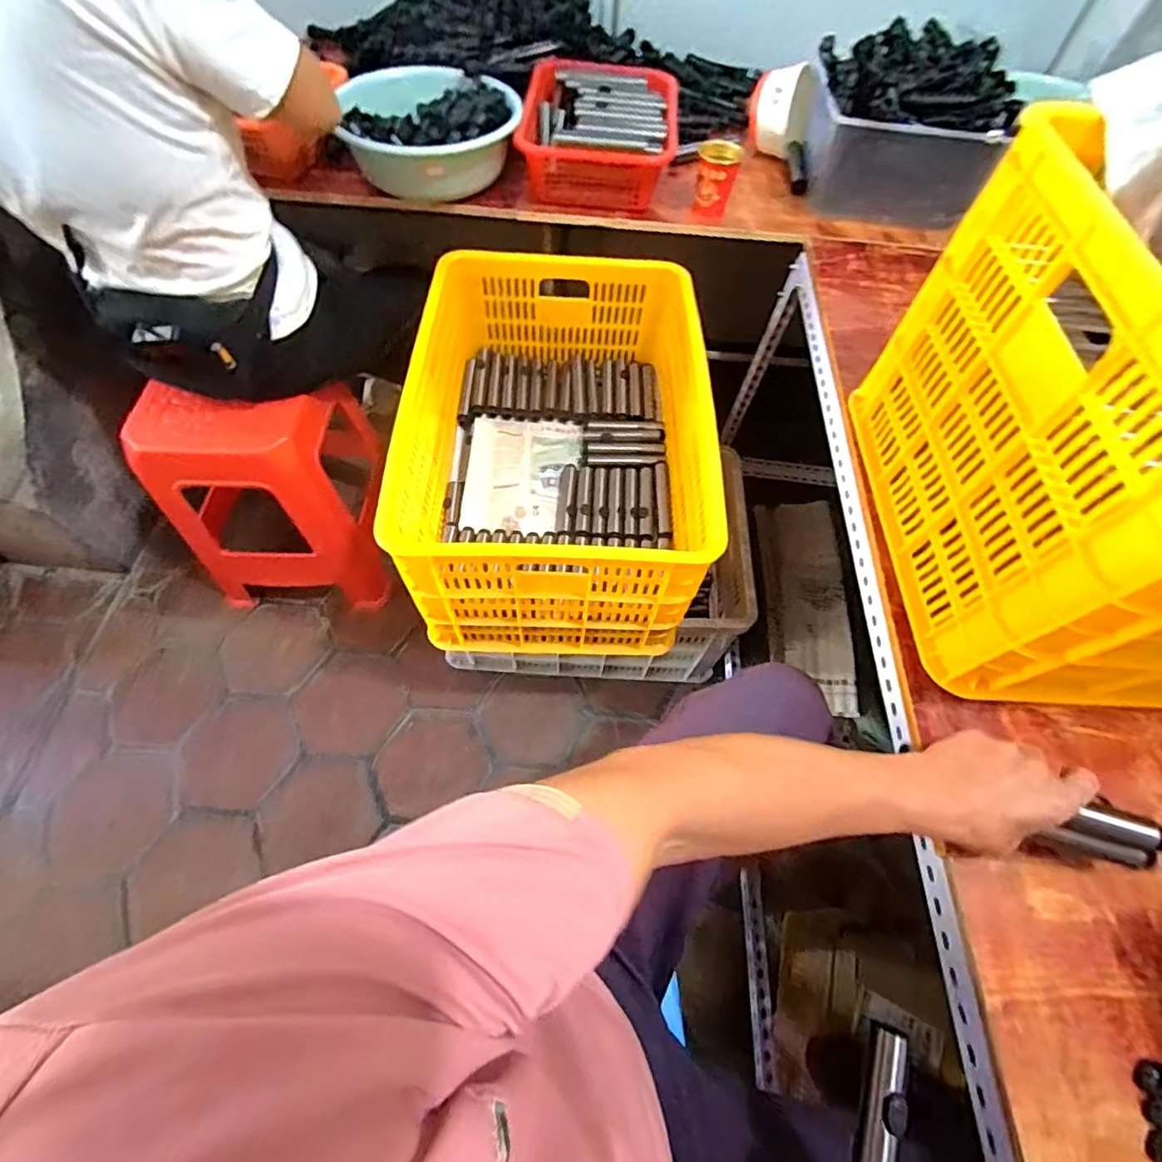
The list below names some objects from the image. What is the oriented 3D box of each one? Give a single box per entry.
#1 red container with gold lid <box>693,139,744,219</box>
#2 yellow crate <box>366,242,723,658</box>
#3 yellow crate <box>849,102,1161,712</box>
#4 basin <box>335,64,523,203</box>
[{"bbox_3d":[0.219,-0.651,0.887,0.068,0.087,0.065,10,61,2],"label":"red container with gold lid"},{"bbox_3d":[-0.041,-0.222,0.912,0.422,0.303,0.598,1,61,-3],"label":"yellow crate"},{"bbox_3d":[0.634,-0.112,0.484,0.584,0.296,0.389,4,61,-1],"label":"yellow crate"},{"bbox_3d":[-0.238,-0.744,0.903,0.257,0.112,0.257,1,61,-2],"label":"basin"}]

